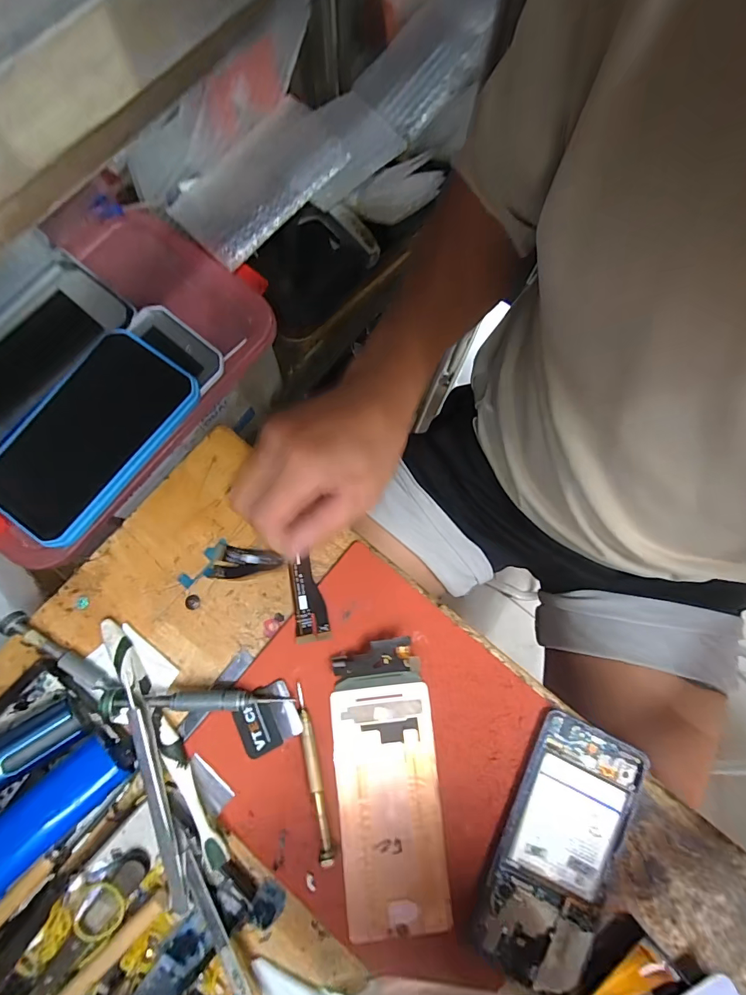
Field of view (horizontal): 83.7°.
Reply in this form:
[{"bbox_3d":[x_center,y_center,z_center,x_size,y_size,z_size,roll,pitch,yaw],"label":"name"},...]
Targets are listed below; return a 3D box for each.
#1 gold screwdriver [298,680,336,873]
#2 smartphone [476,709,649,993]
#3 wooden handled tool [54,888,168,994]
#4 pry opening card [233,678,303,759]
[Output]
[{"bbox_3d":[-0.041,0.186,0.285,0.009,0.008,0.108,-11,78,-4],"label":"gold screwdriver"},{"bbox_3d":[0.125,0.231,0.279,0.074,0.015,0.155,26,78,4],"label":"smartphone"},{"bbox_3d":[-0.172,0.290,0.257,0.101,0.008,0.012,-42,82,-10],"label":"wooden handled tool"},{"bbox_3d":[-0.075,0.153,0.290,0.040,0.006,0.039,-25,71,-9],"label":"pry opening card"}]

